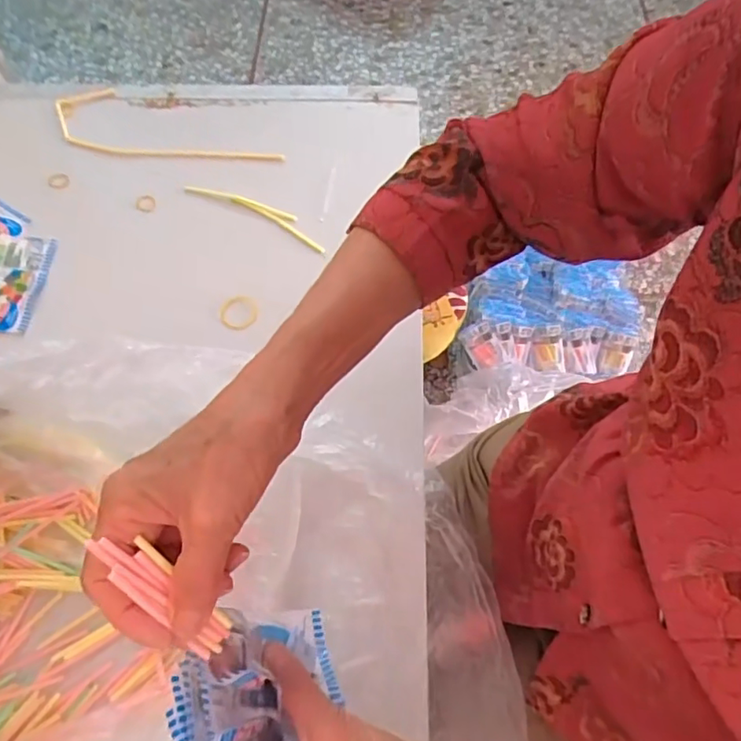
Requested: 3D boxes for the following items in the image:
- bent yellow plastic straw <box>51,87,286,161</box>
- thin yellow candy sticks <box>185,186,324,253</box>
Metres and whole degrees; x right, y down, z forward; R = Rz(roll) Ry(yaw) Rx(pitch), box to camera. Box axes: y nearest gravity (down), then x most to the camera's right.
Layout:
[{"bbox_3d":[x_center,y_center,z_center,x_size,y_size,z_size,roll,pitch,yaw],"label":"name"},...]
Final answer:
[{"bbox_3d":[-0.228,-0.279,0.644,0.270,0.011,0.097,5,62,3],"label":"bent yellow plastic straw"},{"bbox_3d":[-0.115,-0.163,0.581,0.166,0.012,0.023,27,67,13],"label":"thin yellow candy sticks"}]

